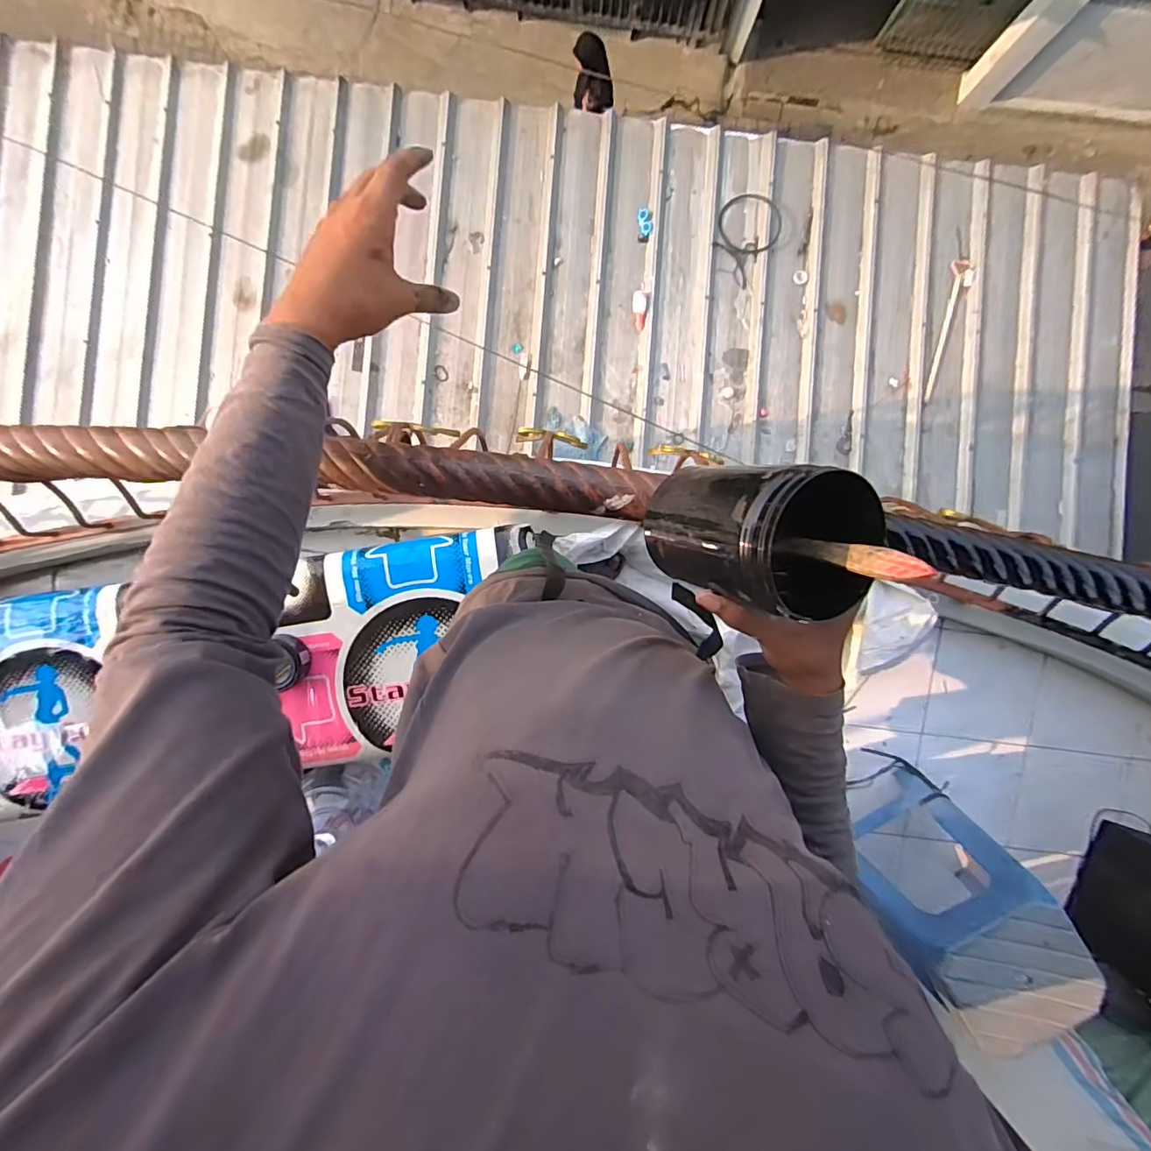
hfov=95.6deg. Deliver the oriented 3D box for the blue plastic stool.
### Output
[{"bbox_3d":[0.883,0.772,1.264,0.330,0.476,0.339,-34,95,3],"label":"blue plastic stool"}]

